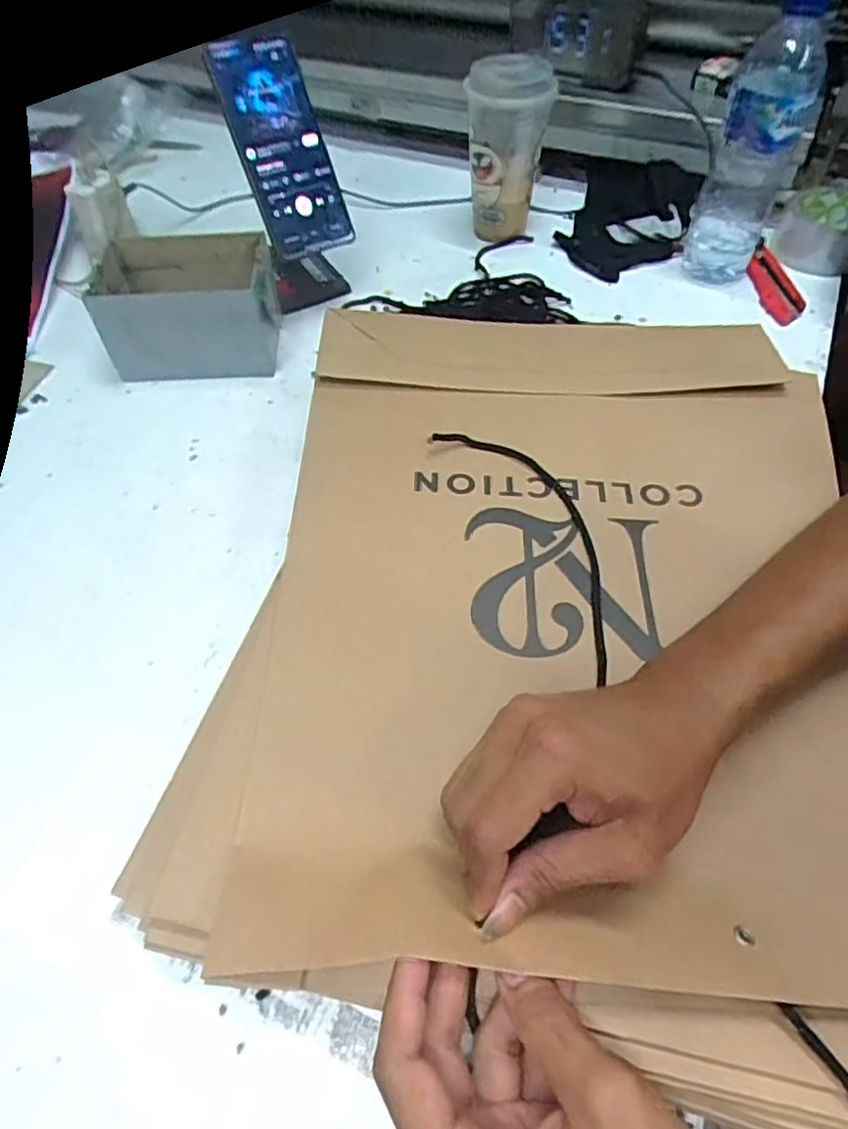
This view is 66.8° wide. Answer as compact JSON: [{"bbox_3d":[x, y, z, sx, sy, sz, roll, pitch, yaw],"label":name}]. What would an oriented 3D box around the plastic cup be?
[{"bbox_3d":[0.083,-0.419,0.656,0.085,0.147,0.088,6,54,6],"label":"plastic cup"}]

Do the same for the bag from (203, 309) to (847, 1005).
[{"bbox_3d":[0.088,0.003,0.377,0.343,0.050,0.415,2,54,2],"label":"bag"}]

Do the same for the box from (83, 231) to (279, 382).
[{"bbox_3d":[-0.205,-0.231,0.574,0.141,0.081,0.117,-5,54,-2],"label":"box"}]

